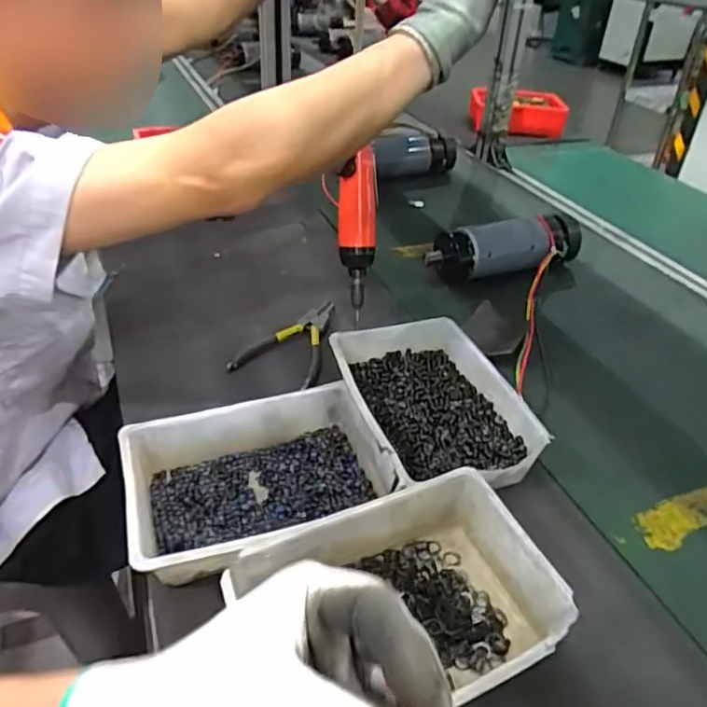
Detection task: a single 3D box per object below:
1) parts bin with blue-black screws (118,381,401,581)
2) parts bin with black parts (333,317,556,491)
[{"bbox_3d":[-0.078,0.105,0.484,0.199,0.049,0.146,-10,39,-20],"label":"parts bin with blue-black screws"},{"bbox_3d":[0.072,0.050,0.570,0.154,0.056,0.202,-11,39,-21],"label":"parts bin with black parts"}]

